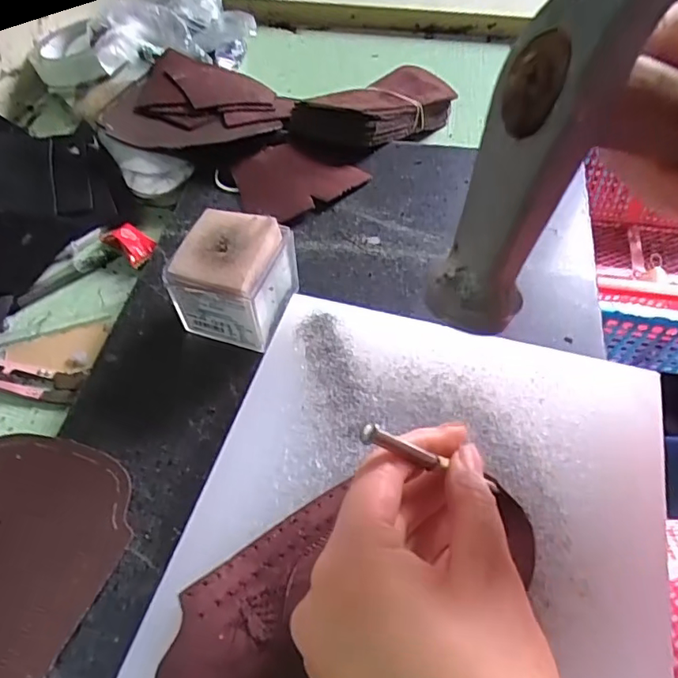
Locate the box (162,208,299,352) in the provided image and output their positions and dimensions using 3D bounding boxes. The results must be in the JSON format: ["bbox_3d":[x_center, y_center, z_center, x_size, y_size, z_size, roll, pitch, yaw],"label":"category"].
[{"bbox_3d":[-0.061,-0.035,0.319,0.059,0.059,0.054,11,55,9],"label":"box"}]

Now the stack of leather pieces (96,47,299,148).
[{"bbox_3d":[-0.112,-0.191,0.456,0.144,0.022,0.123,17,57,14],"label":"stack of leather pieces"}]

